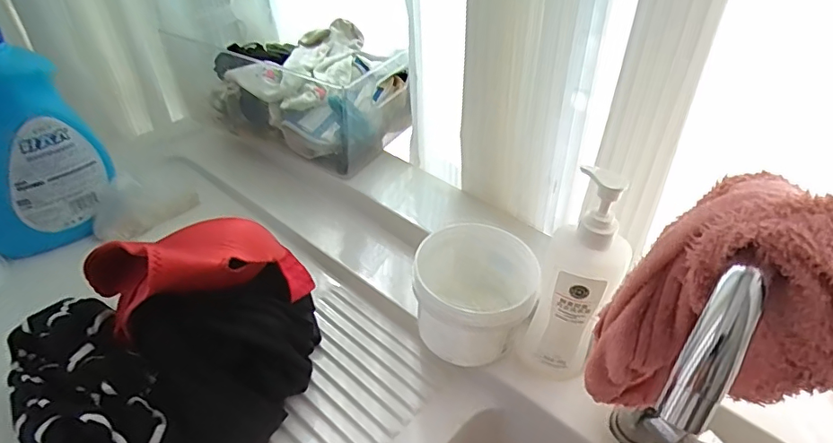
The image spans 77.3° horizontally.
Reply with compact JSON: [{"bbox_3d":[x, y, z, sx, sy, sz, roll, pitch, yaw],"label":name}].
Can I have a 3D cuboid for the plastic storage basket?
[{"bbox_3d":[-0.157,-0.205,0.767,0.293,0.116,0.222,29,49,27],"label":"plastic storage basket"}]

